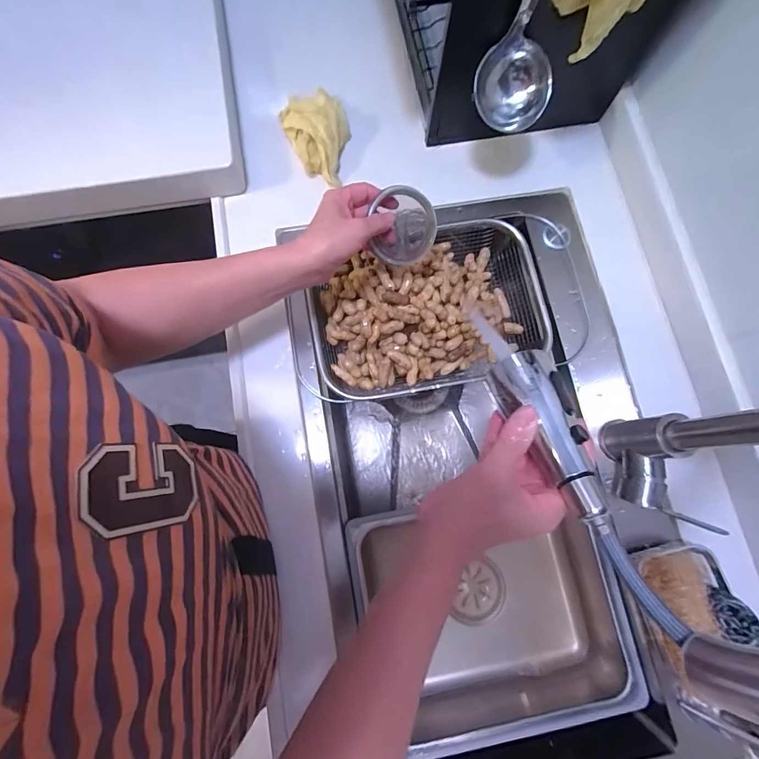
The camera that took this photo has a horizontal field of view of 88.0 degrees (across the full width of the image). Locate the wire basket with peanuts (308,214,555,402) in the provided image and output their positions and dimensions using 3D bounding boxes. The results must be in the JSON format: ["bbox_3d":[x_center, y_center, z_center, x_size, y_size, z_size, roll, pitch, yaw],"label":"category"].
[{"bbox_3d":[0.065,-0.088,0.509,0.299,0.062,0.196,-17,79,-5],"label":"wire basket with peanuts"}]

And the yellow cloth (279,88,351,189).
[{"bbox_3d":[-0.081,-0.318,0.518,0.085,0.049,0.107,-8,78,-3],"label":"yellow cloth"}]

